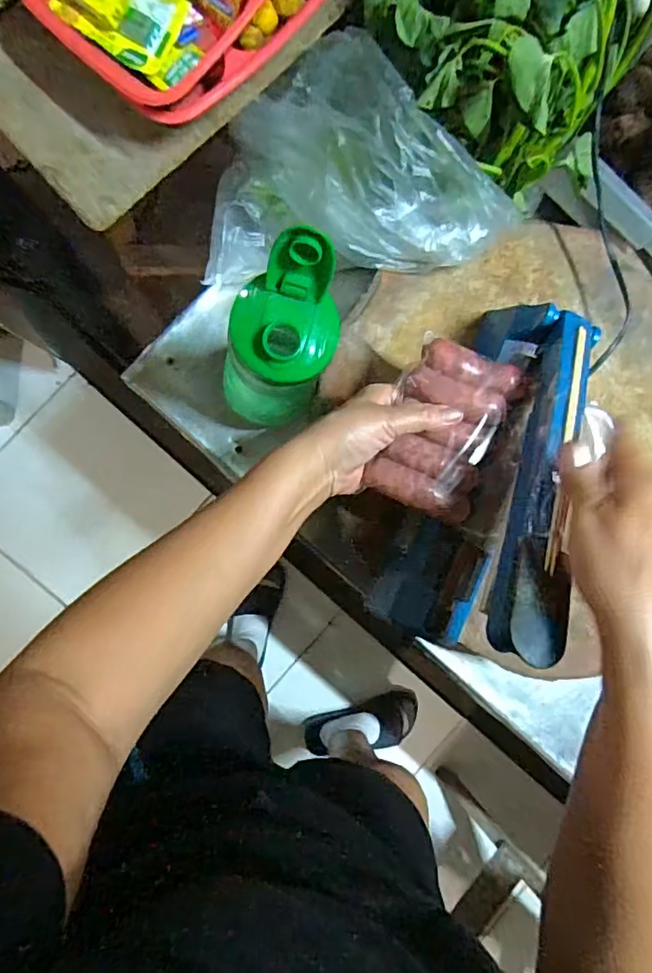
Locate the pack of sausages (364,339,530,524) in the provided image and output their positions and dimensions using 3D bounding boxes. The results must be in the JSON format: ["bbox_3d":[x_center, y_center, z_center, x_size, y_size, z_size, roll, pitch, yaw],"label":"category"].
[{"bbox_3d":[0.093,-0.043,0.429,0.082,0.025,0.128,24,89,-6],"label":"pack of sausages"}]

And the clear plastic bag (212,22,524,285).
[{"bbox_3d":[0.029,-0.281,0.493,0.264,0.127,0.172,1,92,-6],"label":"clear plastic bag"}]

